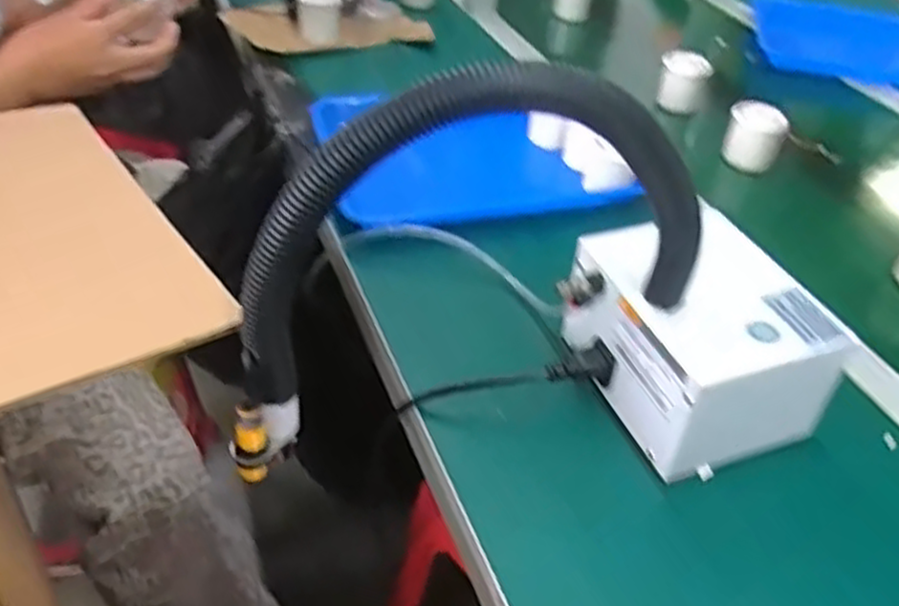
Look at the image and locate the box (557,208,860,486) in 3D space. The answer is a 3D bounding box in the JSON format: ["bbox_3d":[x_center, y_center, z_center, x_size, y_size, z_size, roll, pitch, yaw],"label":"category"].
[{"bbox_3d":[0.178,0.028,0.574,0.140,0.103,0.165,-13,44,-20],"label":"box"}]

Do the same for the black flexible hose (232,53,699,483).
[{"bbox_3d":[0.011,-0.022,0.471,0.303,0.246,0.047,-9,42,-16],"label":"black flexible hose"}]

